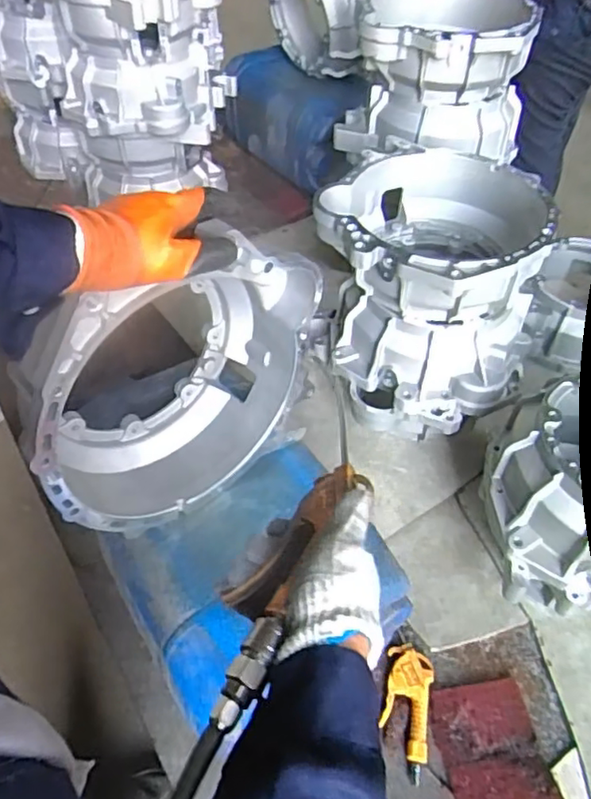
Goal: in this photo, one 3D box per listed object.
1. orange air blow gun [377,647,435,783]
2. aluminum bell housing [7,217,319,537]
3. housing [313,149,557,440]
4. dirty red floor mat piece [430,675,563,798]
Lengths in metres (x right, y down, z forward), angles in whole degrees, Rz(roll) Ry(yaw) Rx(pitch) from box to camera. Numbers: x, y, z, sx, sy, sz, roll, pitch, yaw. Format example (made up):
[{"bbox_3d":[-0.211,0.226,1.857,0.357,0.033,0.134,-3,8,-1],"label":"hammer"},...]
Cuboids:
[{"bbox_3d":[0.147,0.407,0.805,0.068,0.019,0.156,10,49,7],"label":"orange air blow gun"},{"bbox_3d":[-0.137,-0.035,0.650,0.323,0.310,0.127,-33,57,-26],"label":"aluminum bell housing"},{"bbox_3d":[0.209,-0.179,0.998,0.352,0.288,0.348,4,49,2],"label":"housing"},{"bbox_3d":[0.249,0.446,0.784,0.128,0.011,0.150,-8,49,-8],"label":"dirty red floor mat piece"}]

